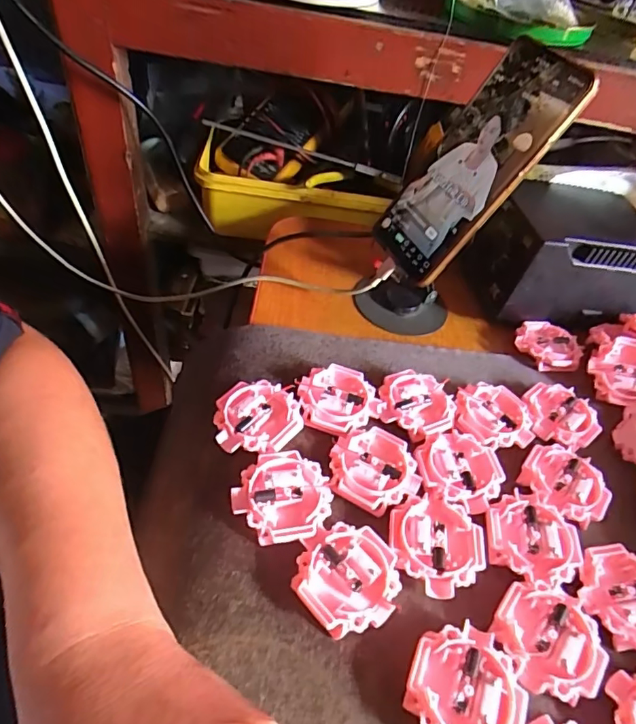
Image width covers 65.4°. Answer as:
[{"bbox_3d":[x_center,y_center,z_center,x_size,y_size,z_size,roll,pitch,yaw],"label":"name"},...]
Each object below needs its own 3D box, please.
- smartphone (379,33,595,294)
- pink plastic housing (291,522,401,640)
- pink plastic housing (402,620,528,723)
[{"bbox_3d":[0.107,-0.137,0.352,0.013,0.166,0.074,15,36,-40],"label":"smartphone"},{"bbox_3d":[0.015,0.112,0.258,0.052,0.013,0.052,6,47,-6],"label":"pink plastic housing"},{"bbox_3d":[0.069,0.153,0.231,0.052,0.012,0.054,6,47,-6],"label":"pink plastic housing"}]

